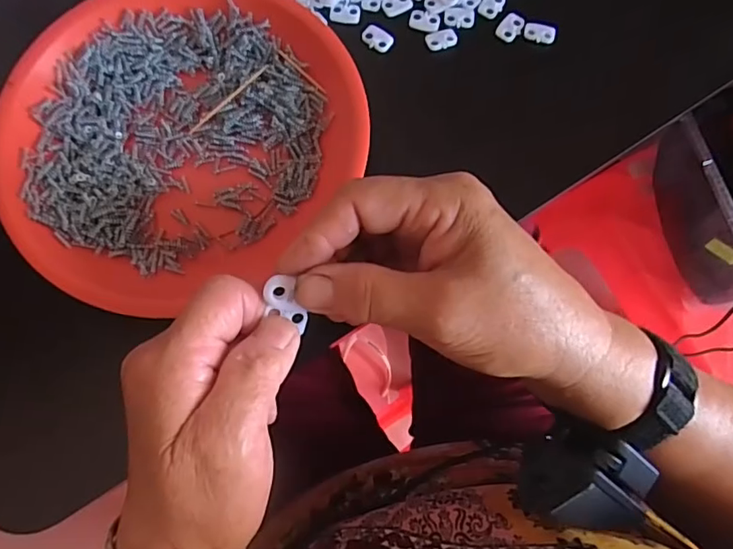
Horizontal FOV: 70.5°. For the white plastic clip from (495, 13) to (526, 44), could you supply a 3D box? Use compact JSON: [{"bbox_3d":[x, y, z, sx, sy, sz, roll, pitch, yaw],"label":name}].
[{"bbox_3d":[0.089,-0.152,0.319,0.013,0.004,0.019,29,78,5],"label":"white plastic clip"}]

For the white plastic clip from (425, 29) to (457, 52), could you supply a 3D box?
[{"bbox_3d":[0.046,-0.143,0.315,0.019,0.004,0.013,-9,78,-4],"label":"white plastic clip"}]

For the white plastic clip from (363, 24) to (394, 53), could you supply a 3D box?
[{"bbox_3d":[0.007,-0.144,0.316,0.019,0.004,0.013,27,78,5],"label":"white plastic clip"}]

